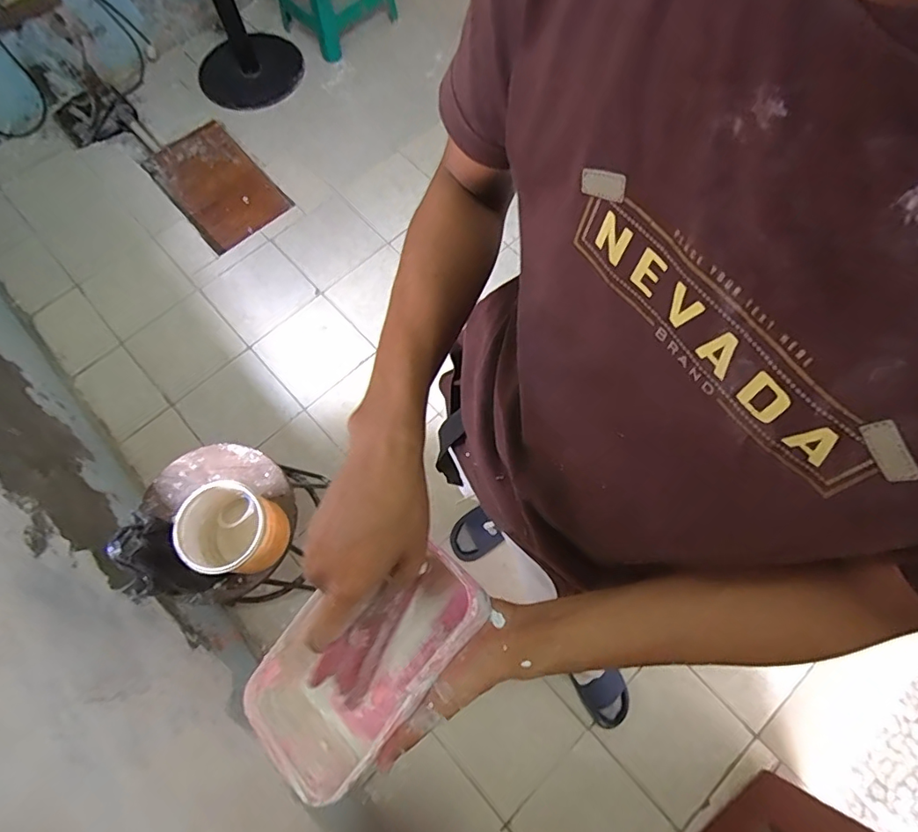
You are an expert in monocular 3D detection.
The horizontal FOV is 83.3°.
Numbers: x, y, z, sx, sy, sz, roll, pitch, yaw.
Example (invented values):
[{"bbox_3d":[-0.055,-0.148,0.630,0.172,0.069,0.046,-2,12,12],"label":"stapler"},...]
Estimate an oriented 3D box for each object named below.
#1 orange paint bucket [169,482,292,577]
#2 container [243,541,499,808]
[{"bbox_3d":[-0.426,0.221,0.986,0.150,0.156,0.154,0,70,0],"label":"orange paint bucket"},{"bbox_3d":[-0.073,0.188,0.419,0.109,0.082,0.187,39,76,13],"label":"container"}]

